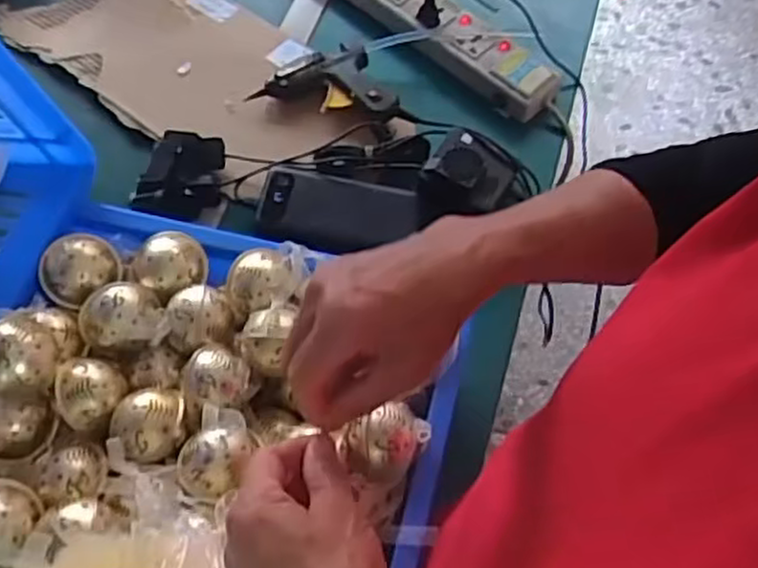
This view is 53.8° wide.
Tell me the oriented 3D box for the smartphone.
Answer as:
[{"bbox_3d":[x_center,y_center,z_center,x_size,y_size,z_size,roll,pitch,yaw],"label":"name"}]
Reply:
[{"bbox_3d":[-0.042,-0.070,0.706,0.145,0.015,0.072,9,62,6],"label":"smartphone"}]

